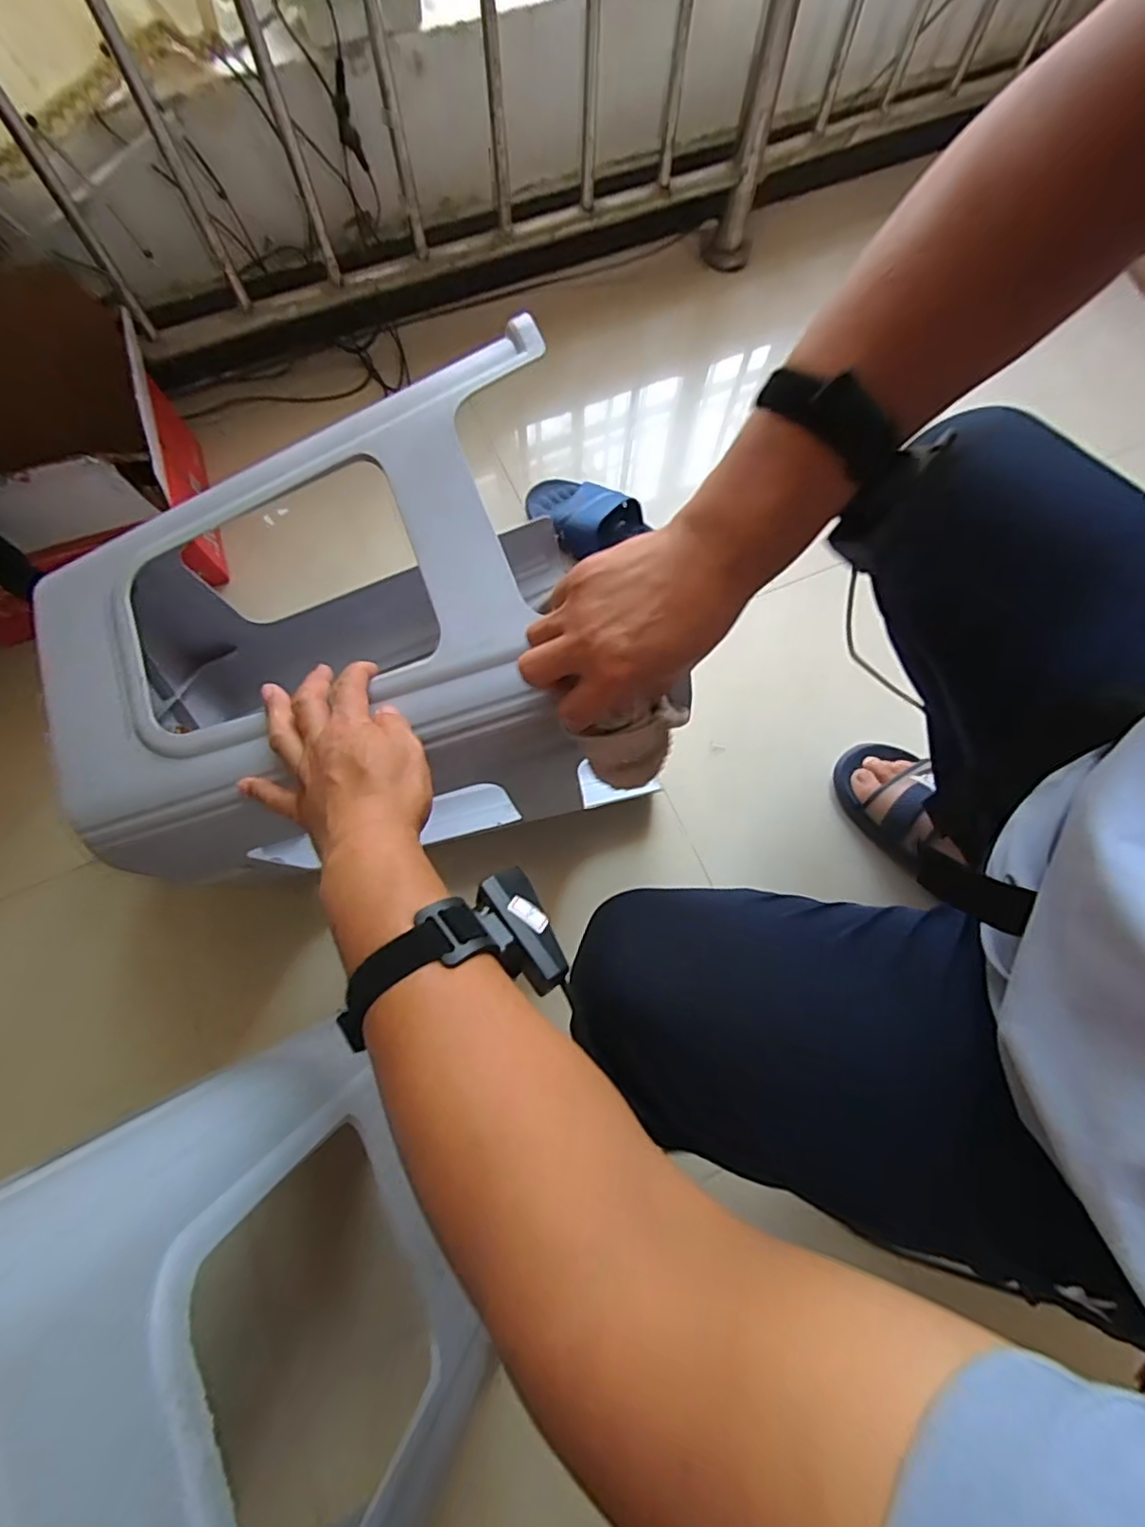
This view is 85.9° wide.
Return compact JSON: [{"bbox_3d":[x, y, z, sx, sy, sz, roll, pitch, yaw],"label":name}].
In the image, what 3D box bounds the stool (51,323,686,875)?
[{"bbox_3d":[-0.223,-0.098,0.617,0.461,0.334,0.348,-14,72,-3],"label":"stool"}]

